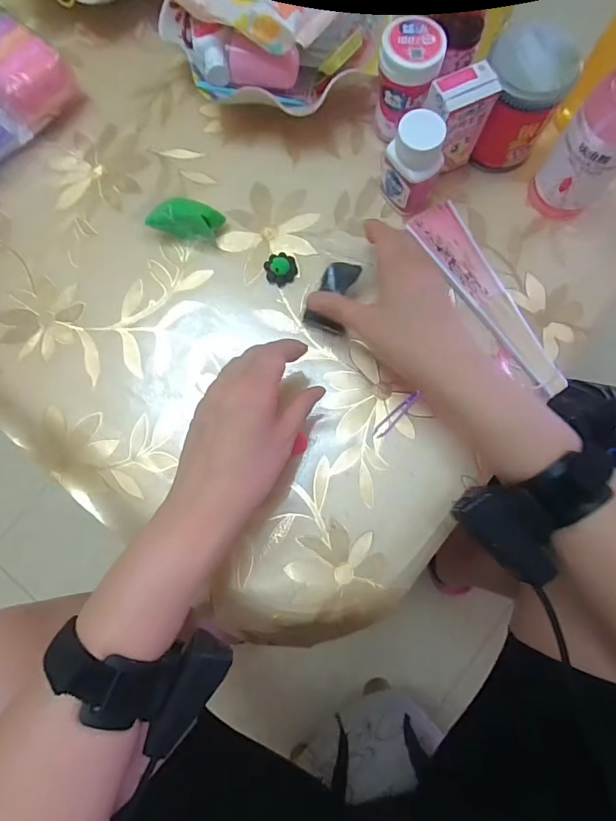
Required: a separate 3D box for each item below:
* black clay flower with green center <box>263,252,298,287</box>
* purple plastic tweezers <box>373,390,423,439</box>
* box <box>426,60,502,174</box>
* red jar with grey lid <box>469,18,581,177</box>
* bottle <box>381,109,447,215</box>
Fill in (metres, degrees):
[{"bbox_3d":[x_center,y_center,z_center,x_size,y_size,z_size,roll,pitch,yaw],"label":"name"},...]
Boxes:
[{"bbox_3d":[-0.026,-0.137,0.417,0.030,0.015,0.028,0,80,1],"label":"black clay flower with green center"},{"bbox_3d":[0.079,0.004,0.390,0.011,0.011,0.052,43,84,8],"label":"purple plastic tweezers"},{"bbox_3d":[0.130,-0.255,0.394,0.050,0.092,0.031,-26,81,-3],"label":"box"},{"bbox_3d":[0.186,-0.278,0.398,0.068,0.092,0.072,0,80,1],"label":"red jar with grey lid"},{"bbox_3d":[0.095,-0.220,0.394,0.038,0.082,0.044,-44,82,-6],"label":"bottle"}]

